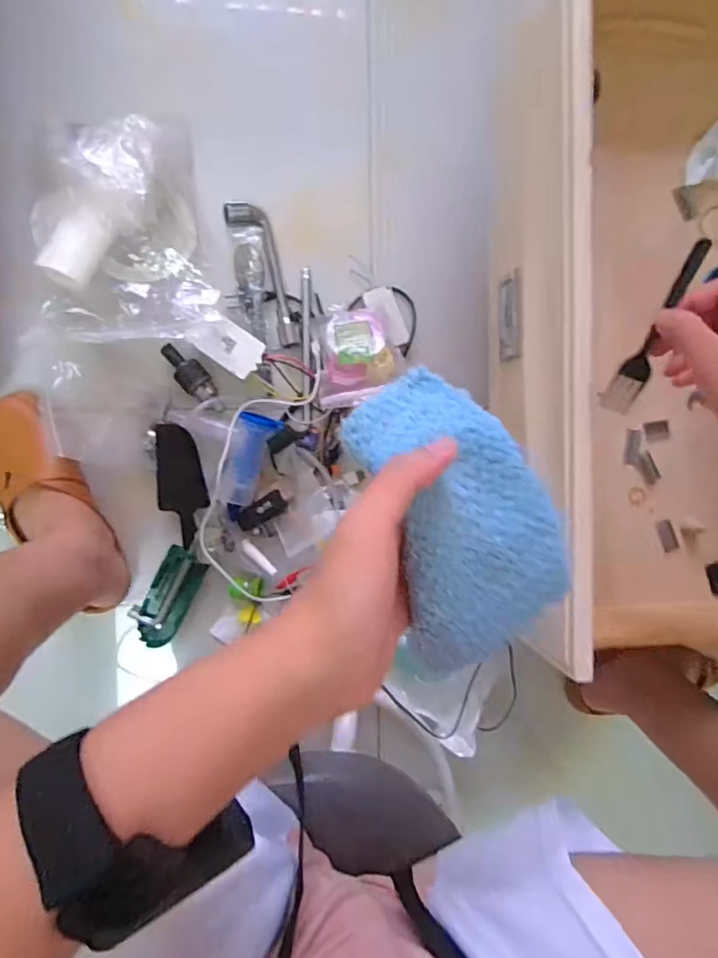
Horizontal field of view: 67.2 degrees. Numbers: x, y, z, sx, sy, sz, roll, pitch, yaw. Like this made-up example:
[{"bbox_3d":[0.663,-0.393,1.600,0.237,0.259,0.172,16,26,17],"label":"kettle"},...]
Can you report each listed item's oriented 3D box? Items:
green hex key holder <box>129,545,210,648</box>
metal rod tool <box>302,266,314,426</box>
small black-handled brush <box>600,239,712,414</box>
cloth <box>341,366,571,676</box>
[{"bbox_3d":[-0.218,0.135,0.615,0.052,0.014,0.114,26,88,-8],"label":"green hex key holder"},{"bbox_3d":[-0.059,-0.153,0.624,0.012,0.008,0.177,-1,92,-8],"label":"metal rod tool"},{"bbox_3d":[0.193,-0.097,0.350,0.016,0.013,0.113,19,107,-8],"label":"small black-handled brush"},{"bbox_3d":[0.052,0.018,0.256,0.086,0.029,0.139,-19,94,-7],"label":"cloth"}]

